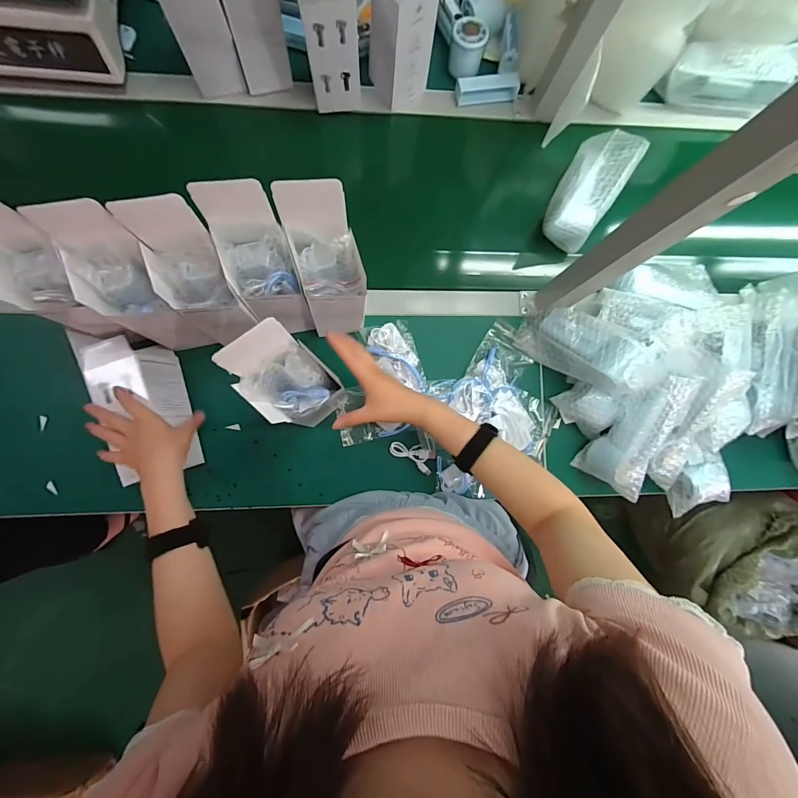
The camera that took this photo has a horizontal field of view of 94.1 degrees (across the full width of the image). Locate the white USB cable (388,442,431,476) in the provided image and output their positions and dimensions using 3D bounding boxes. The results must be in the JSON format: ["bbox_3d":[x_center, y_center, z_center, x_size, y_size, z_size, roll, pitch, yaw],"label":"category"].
[{"bbox_3d":[0.023,0.087,0.583,0.074,0.013,0.033,31,85,-2],"label":"white USB cable"}]

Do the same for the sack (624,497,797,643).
[{"bbox_3d":[0.976,0.449,1.117,0.340,0.419,0.349,3,86,-4],"label":"sack"}]

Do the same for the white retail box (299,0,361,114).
[{"bbox_3d":[-0.094,-0.524,0.499,0.083,0.227,0.087,-2,87,-4],"label":"white retail box"}]

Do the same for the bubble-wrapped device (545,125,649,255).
[{"bbox_3d":[0.310,-0.345,0.606,0.087,0.052,0.206,33,85,-1],"label":"bubble-wrapped device"}]

